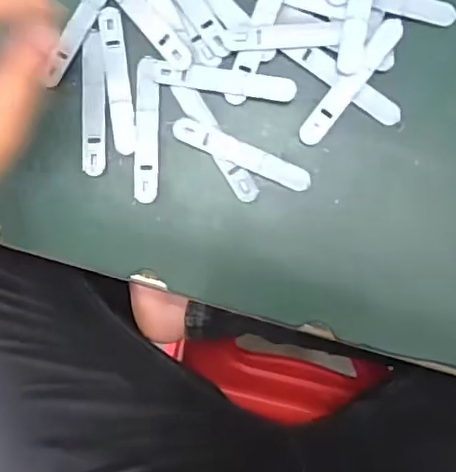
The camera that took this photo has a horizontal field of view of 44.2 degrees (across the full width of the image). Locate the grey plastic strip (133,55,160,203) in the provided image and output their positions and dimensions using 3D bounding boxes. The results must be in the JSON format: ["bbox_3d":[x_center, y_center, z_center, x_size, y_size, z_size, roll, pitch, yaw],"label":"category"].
[{"bbox_3d":[-0.053,-0.070,0.371,0.016,0.004,0.094,1,91,1],"label":"grey plastic strip"}]

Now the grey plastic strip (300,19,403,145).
[{"bbox_3d":[0.080,-0.100,0.363,0.016,0.007,0.093,39,91,1],"label":"grey plastic strip"}]

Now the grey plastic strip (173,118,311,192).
[{"bbox_3d":[0.010,-0.054,0.369,0.094,0.004,0.016,23,91,1],"label":"grey plastic strip"}]

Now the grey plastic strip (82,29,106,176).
[{"bbox_3d":[-0.089,-0.088,0.372,0.016,0.004,0.094,0,91,1],"label":"grey plastic strip"}]

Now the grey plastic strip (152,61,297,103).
[{"bbox_3d":[-0.003,-0.101,0.367,0.092,0.004,0.016,8,91,1],"label":"grey plastic strip"}]

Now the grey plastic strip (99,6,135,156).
[{"bbox_3d":[-0.073,-0.102,0.372,0.015,0.004,0.095,-7,90,1],"label":"grey plastic strip"}]

